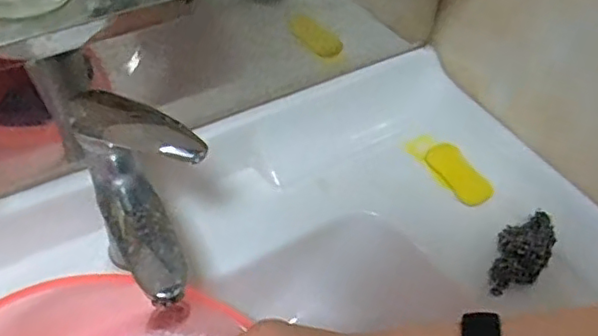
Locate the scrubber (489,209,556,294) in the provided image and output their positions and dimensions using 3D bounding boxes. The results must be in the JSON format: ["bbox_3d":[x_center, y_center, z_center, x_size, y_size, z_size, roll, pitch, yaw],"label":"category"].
[{"bbox_3d":[0.212,0.077,0.577,0.046,0.024,0.102,24,50,17],"label":"scrubber"}]

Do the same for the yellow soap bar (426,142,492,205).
[{"bbox_3d":[0.171,0.006,0.657,0.037,0.006,0.083,-33,58,-1],"label":"yellow soap bar"}]

